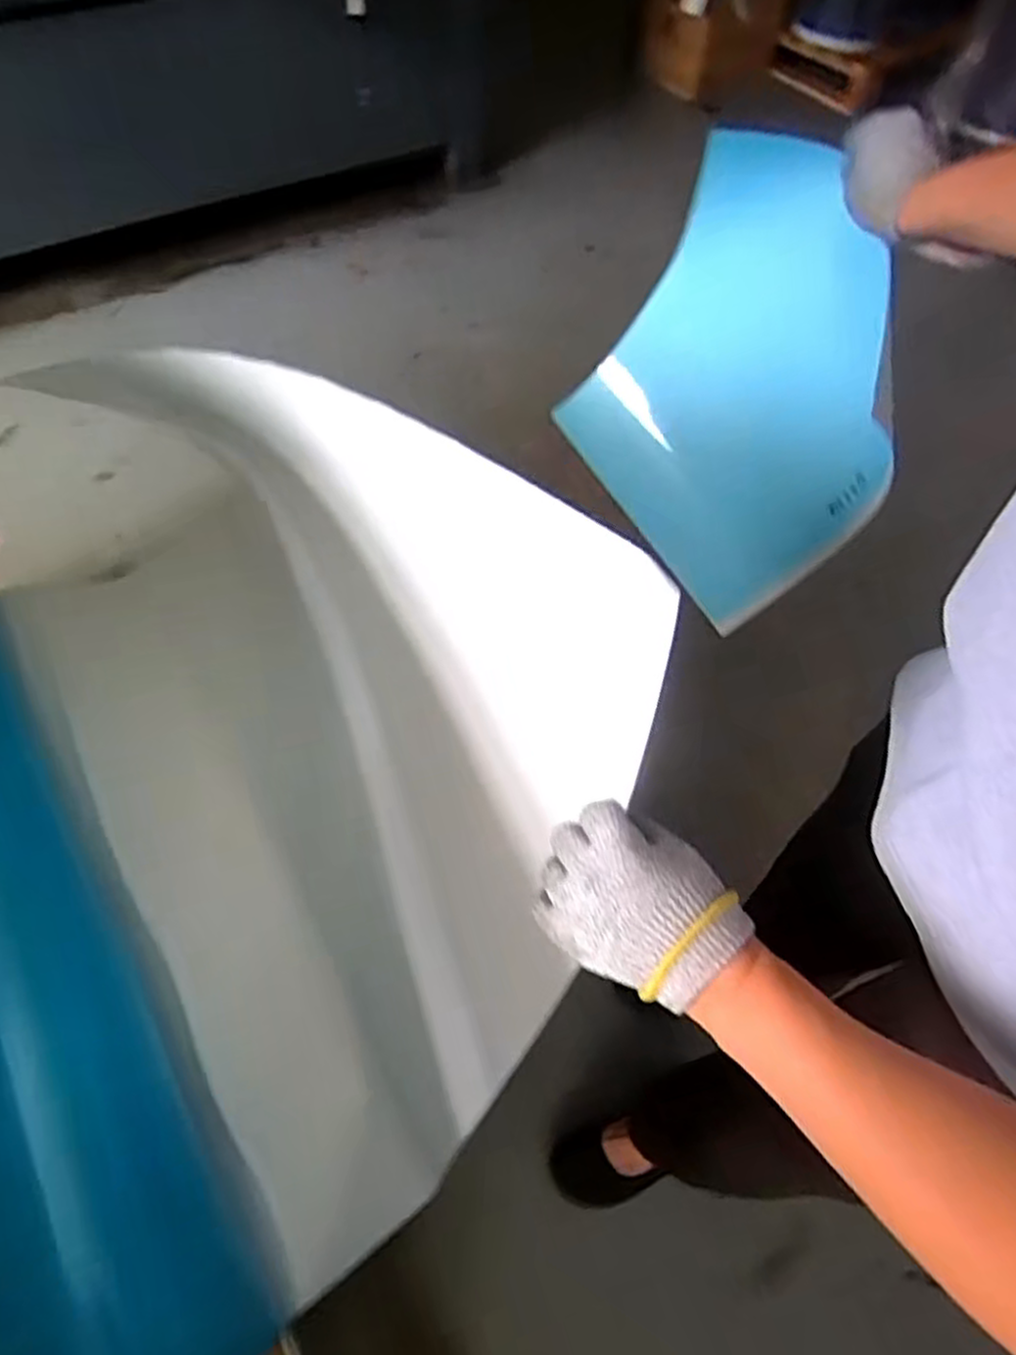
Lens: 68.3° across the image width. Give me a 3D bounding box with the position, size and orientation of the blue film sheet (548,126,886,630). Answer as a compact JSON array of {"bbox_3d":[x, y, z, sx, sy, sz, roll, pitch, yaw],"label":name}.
[{"bbox_3d":[0.252,-0.315,0.827,0.160,0.393,0.349,-31,64,-19],"label":"blue film sheet"}]

